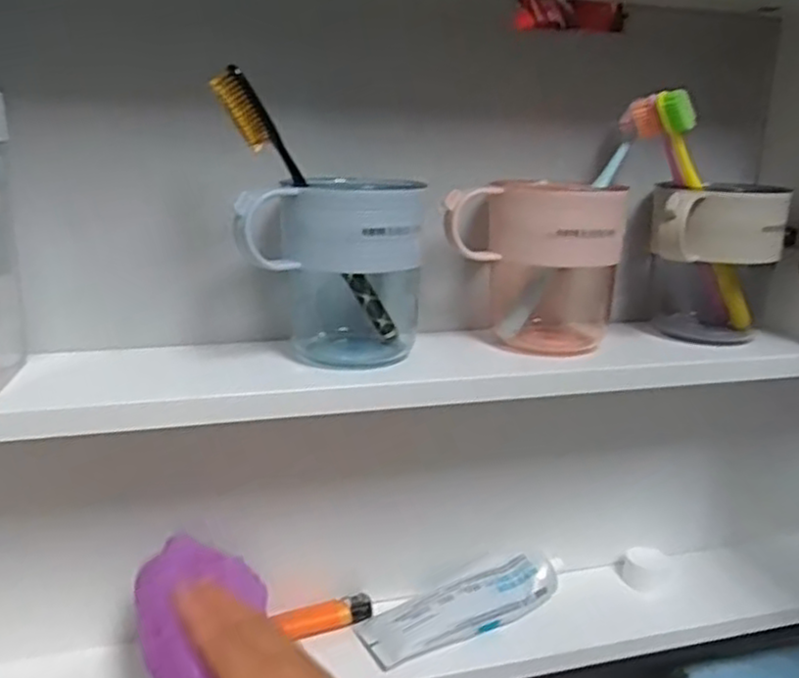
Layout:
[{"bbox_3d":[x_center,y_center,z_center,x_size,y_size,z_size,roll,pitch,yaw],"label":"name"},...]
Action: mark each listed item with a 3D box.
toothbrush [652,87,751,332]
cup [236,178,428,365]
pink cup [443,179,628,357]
[{"bbox_3d":[0.206,-0.078,0.486,0.013,0.182,0.017,-37,27,-12],"label":"toothbrush"},{"bbox_3d":[-0.036,-0.038,0.433,0.101,0.105,0.087,2,15,-2],"label":"cup"},{"bbox_3d":[0.088,-0.045,0.472,0.103,0.104,0.085,7,16,17],"label":"pink cup"}]

